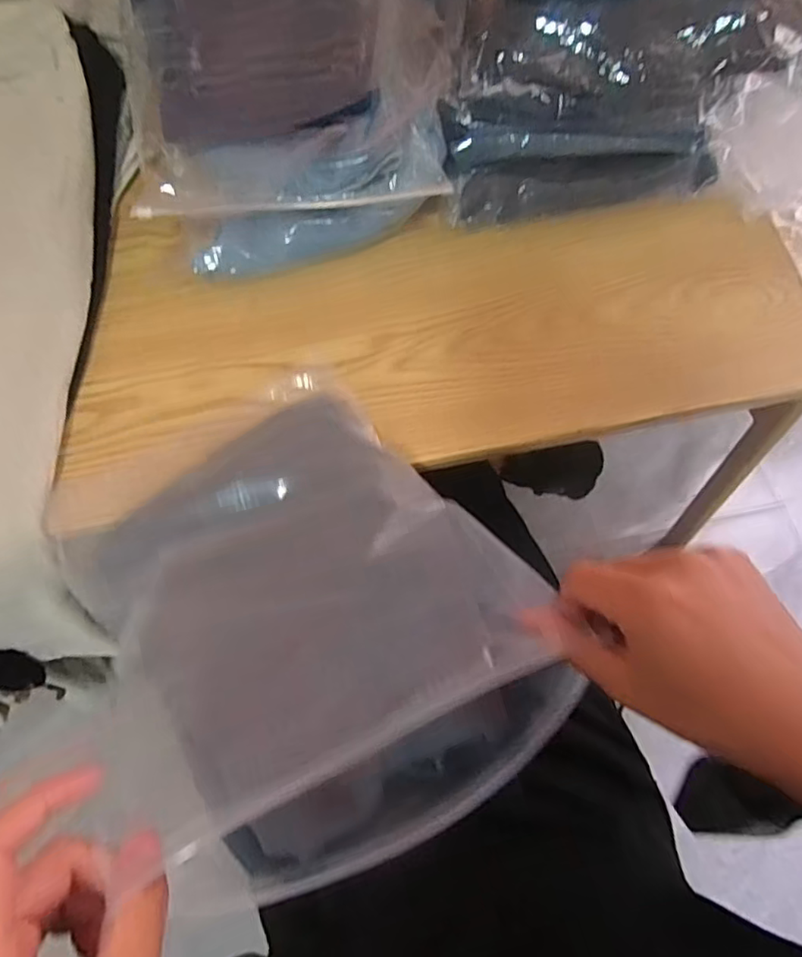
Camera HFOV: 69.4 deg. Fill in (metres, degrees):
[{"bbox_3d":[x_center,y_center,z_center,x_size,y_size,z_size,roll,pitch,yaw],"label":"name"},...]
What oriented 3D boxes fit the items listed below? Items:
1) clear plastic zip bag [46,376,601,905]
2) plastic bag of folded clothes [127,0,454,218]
[{"bbox_3d":[-0.090,0.063,0.383,0.258,0.066,0.361,-31,47,-14],"label":"clear plastic zip bag"},{"bbox_3d":[-0.113,-0.415,0.559,0.278,0.074,0.375,-10,65,-2],"label":"plastic bag of folded clothes"}]

